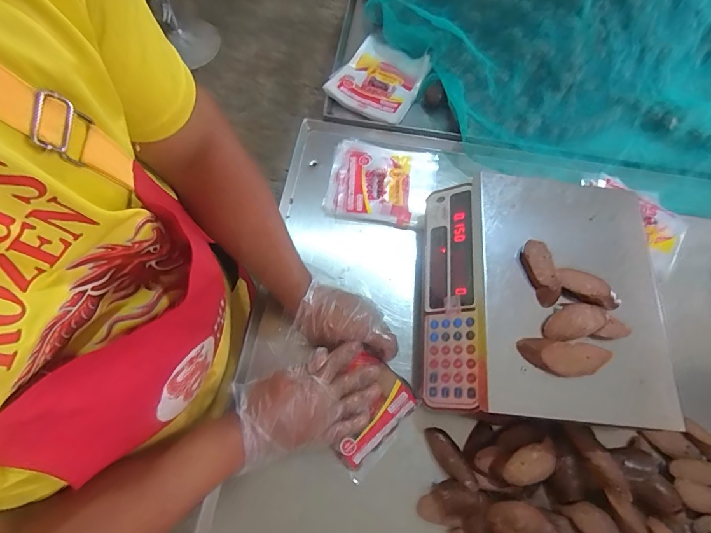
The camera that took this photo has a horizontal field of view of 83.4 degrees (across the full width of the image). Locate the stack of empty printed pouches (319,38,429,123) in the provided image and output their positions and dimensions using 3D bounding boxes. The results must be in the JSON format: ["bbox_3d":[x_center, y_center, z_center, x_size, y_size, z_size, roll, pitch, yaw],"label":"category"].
[{"bbox_3d":[0.051,-0.374,0.794,0.156,0.022,0.186,31,70,8],"label":"stack of empty printed pouches"}]

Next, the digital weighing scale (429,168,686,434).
[{"bbox_3d":[0.265,0.043,0.591,0.314,0.097,0.349,6,67,0],"label":"digital weighing scale"}]

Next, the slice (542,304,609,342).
[{"bbox_3d":[0.291,0.073,0.526,0.088,0.009,0.042,-13,69,-8],"label":"slice"}]

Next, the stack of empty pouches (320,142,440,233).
[{"bbox_3d":[0.044,-0.146,0.723,0.184,0.021,0.164,13,68,3],"label":"stack of empty pouches"}]

